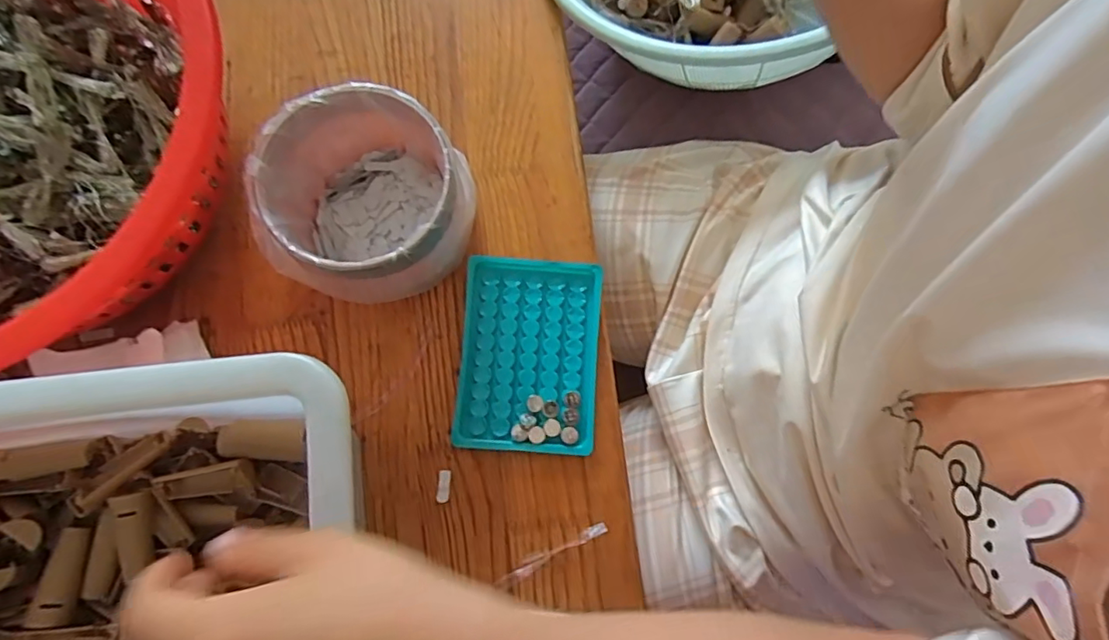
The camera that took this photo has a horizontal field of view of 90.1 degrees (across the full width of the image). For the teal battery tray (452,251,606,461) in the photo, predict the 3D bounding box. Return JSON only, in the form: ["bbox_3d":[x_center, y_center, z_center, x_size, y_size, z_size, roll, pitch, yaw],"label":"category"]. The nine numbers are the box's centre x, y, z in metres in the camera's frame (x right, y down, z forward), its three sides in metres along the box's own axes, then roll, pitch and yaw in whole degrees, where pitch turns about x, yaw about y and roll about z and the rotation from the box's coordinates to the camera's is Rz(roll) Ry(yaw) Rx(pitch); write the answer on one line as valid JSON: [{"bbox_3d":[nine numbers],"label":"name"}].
[{"bbox_3d":[-0.017,0.023,0.383,0.093,0.010,0.131,4,78,0],"label":"teal battery tray"}]

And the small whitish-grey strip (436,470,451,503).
[{"bbox_3d":[-0.074,0.111,0.371,0.008,0.004,0.021,3,78,0],"label":"small whitish-grey strip"}]

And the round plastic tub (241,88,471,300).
[{"bbox_3d":[-0.119,-0.078,0.358,0.115,0.073,0.112,0,78,-1],"label":"round plastic tub"}]

